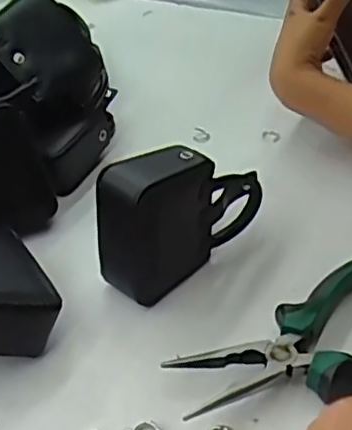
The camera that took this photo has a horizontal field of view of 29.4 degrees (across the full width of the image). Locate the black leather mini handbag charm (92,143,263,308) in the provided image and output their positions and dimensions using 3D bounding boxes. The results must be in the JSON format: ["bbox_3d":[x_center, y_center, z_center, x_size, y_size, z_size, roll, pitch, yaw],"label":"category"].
[{"bbox_3d":[0.006,-0.002,0.389,0.105,0.077,0.040,-31,48,-32],"label":"black leather mini handbag charm"}]

